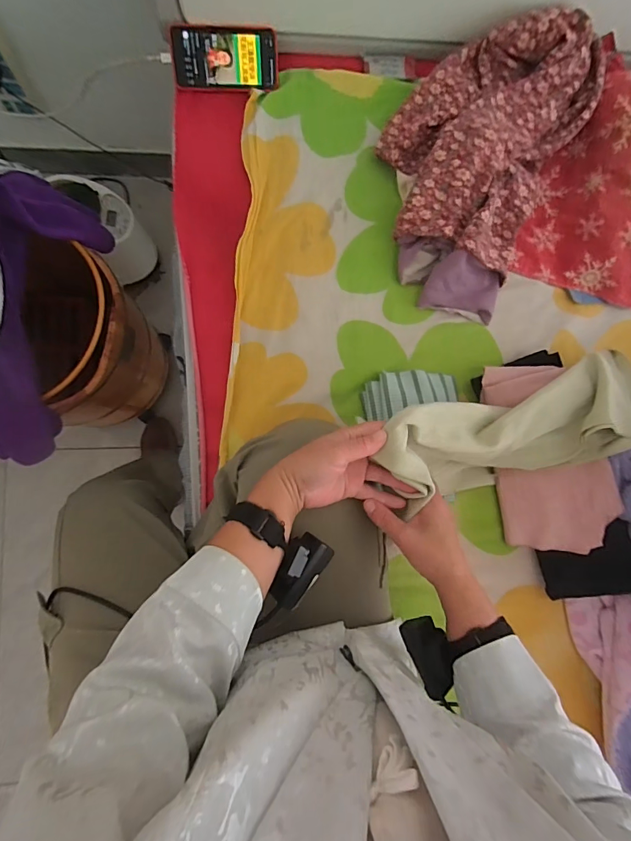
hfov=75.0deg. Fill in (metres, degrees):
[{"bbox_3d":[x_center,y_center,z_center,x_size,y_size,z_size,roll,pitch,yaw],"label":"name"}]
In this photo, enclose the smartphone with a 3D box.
[{"bbox_3d":[-0.133,-0.536,0.613,0.151,0.017,0.074,-1,122,-3],"label":"smartphone"}]

